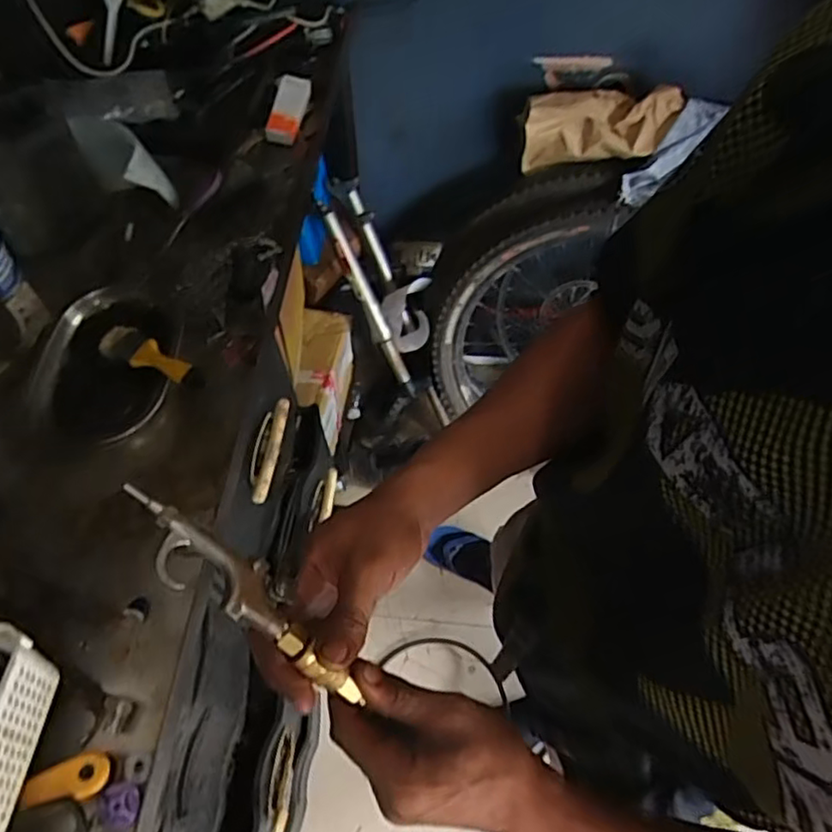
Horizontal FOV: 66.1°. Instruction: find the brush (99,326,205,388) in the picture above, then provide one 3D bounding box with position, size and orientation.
[{"bbox_3d":[-0.289,-0.064,0.709,0.164,0.015,0.047,24,62,27],"label":"brush"}]

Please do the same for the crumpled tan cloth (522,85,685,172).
[{"bbox_3d":[0.329,-0.526,1.149,0.265,0.133,0.082,-3,59,13],"label":"crumpled tan cloth"}]

